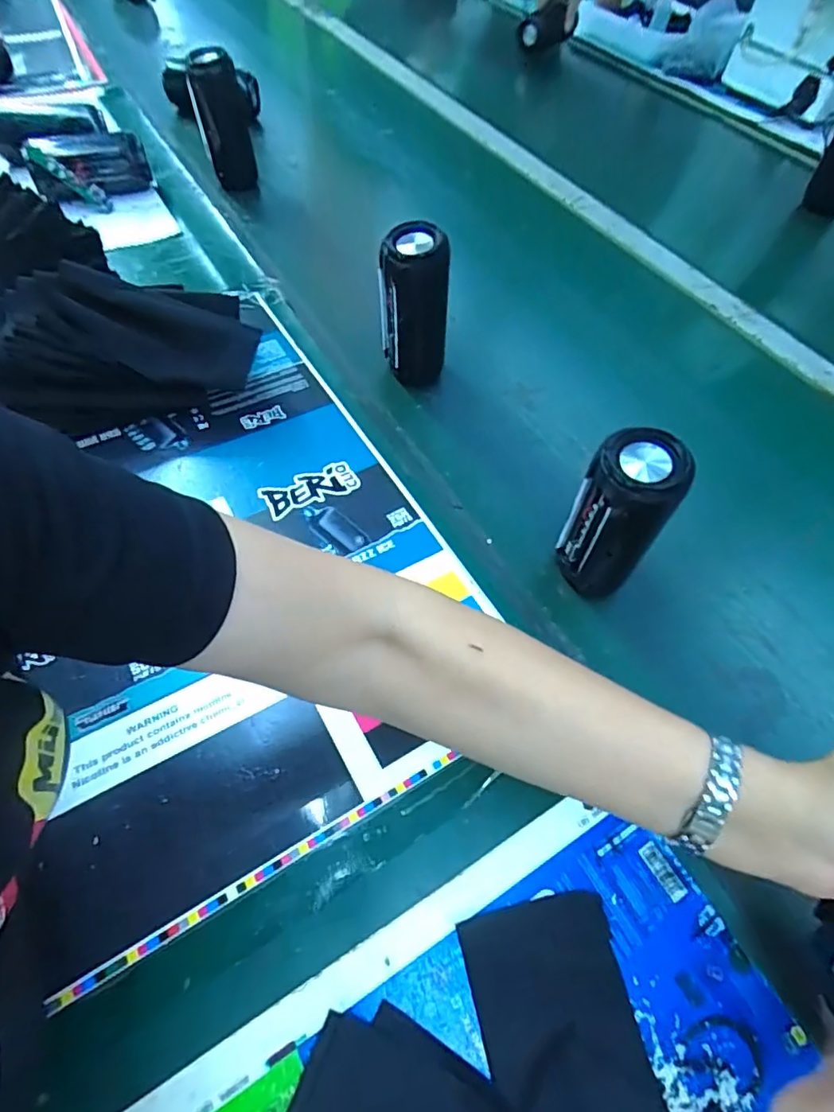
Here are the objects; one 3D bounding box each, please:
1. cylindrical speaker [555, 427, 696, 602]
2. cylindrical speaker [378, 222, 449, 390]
[{"bbox_3d":[0.149,-0.023,0.418,0.063,0.148,0.055,39,64,20],"label":"cylindrical speaker"},{"bbox_3d":[-0.003,-0.244,0.545,0.057,0.149,0.049,40,64,21],"label":"cylindrical speaker"}]

